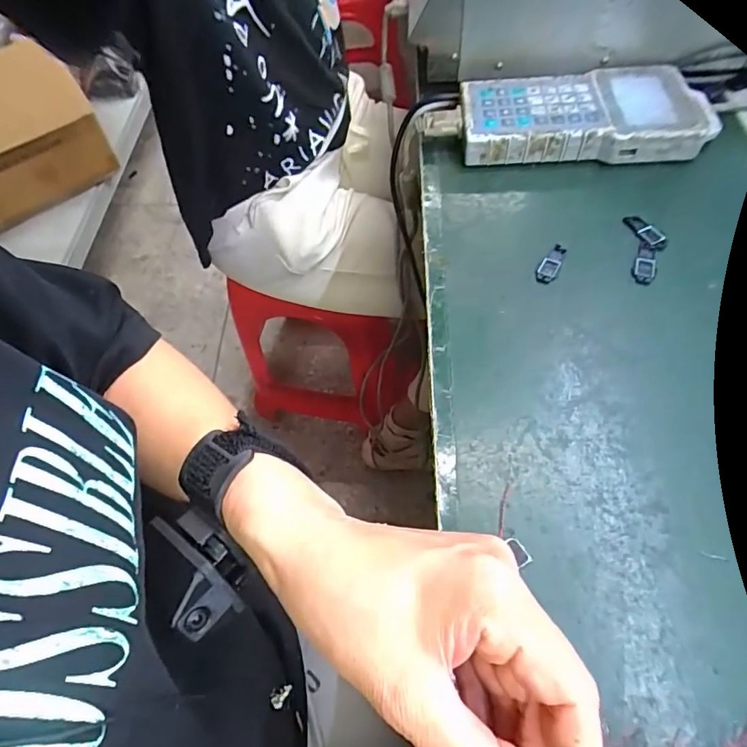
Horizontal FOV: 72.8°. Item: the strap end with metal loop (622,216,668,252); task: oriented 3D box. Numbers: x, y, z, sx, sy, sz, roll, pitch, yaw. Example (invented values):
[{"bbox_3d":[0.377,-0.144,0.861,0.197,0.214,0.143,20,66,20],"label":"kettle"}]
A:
[{"bbox_3d":[0.220,-0.115,0.410,0.018,0.004,0.040,-30,61,-14],"label":"strap end with metal loop"}]

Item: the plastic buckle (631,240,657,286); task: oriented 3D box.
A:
[{"bbox_3d":[0.212,-0.086,0.393,0.016,0.004,0.044,21,62,17],"label":"plastic buckle"}]

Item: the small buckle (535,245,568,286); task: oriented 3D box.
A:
[{"bbox_3d":[0.141,-0.087,0.399,0.015,0.004,0.042,29,65,20],"label":"small buckle"}]

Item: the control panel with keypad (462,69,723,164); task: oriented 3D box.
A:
[{"bbox_3d":[0.195,-0.240,0.472,0.223,0.036,0.108,-1,58,4],"label":"control panel with keypad"}]

